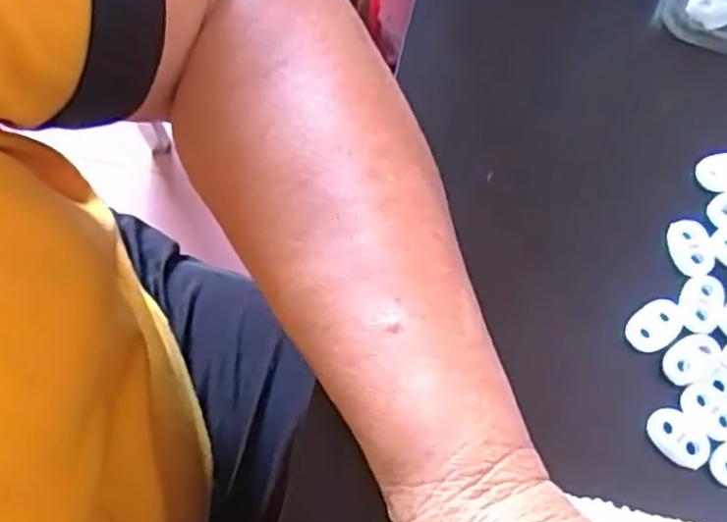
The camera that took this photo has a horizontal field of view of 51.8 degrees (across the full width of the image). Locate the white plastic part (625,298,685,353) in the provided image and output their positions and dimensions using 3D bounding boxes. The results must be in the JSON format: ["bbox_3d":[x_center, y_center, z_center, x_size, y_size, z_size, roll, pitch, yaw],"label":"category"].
[{"bbox_3d":[0.110,0.024,0.282,0.022,0.004,0.017,-39,75,-13],"label":"white plastic part"}]

